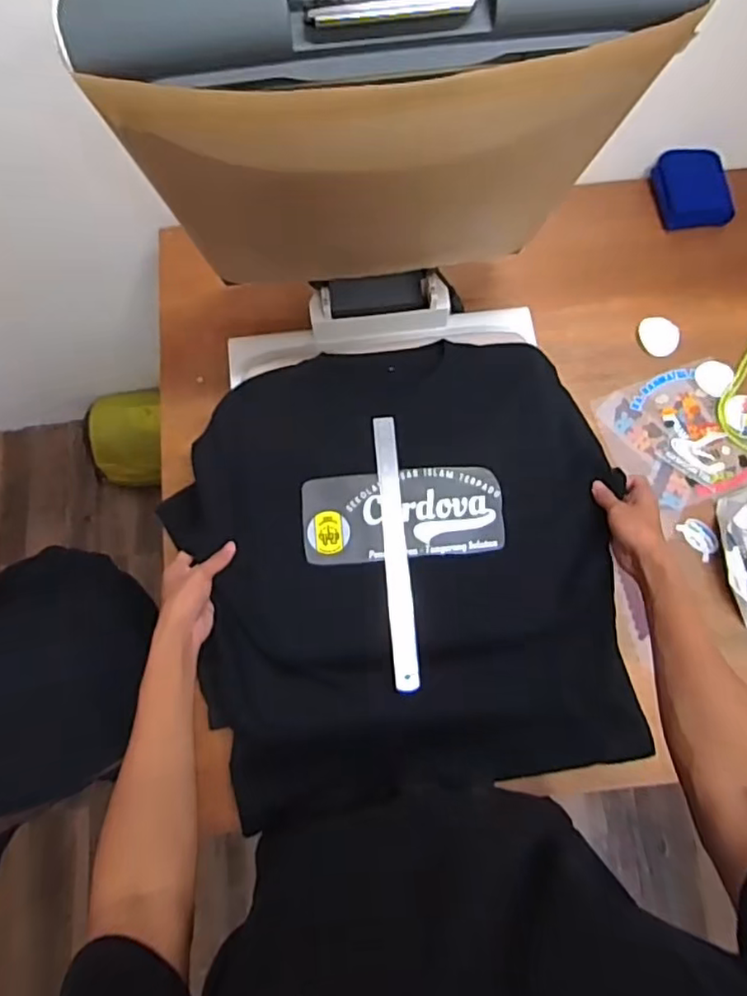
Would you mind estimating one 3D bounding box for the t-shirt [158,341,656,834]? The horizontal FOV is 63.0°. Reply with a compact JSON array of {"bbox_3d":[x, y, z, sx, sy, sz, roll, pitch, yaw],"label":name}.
[{"bbox_3d":[0.039,0.081,0.762,0.525,0.109,0.536,0,75,0],"label":"t-shirt"}]

